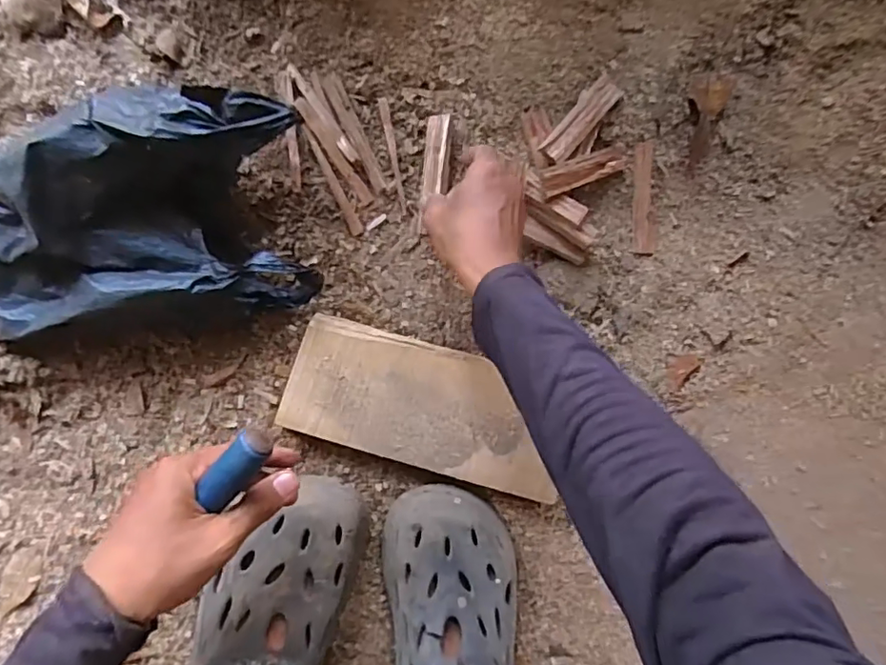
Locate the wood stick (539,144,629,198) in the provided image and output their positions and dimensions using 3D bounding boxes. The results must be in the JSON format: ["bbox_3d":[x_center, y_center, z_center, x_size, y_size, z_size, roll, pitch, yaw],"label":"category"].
[{"bbox_3d":[0.142,-0.162,0.546,0.123,0.013,0.027,-26,90,-29],"label":"wood stick"}]

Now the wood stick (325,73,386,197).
[{"bbox_3d":[-0.083,-0.192,0.525,0.016,0.011,0.118,-24,90,-8],"label":"wood stick"}]

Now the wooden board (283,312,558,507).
[{"bbox_3d":[-0.011,0.068,0.510,0.258,0.035,0.110,18,85,-9],"label":"wooden board"}]

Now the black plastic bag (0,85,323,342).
[{"bbox_3d":[-0.249,-0.095,0.451,0.265,0.112,0.178,-7,90,-7],"label":"black plastic bag"}]

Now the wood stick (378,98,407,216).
[{"bbox_3d":[-0.047,-0.172,0.536,0.008,0.004,0.113,-12,88,-8],"label":"wood stick"}]

